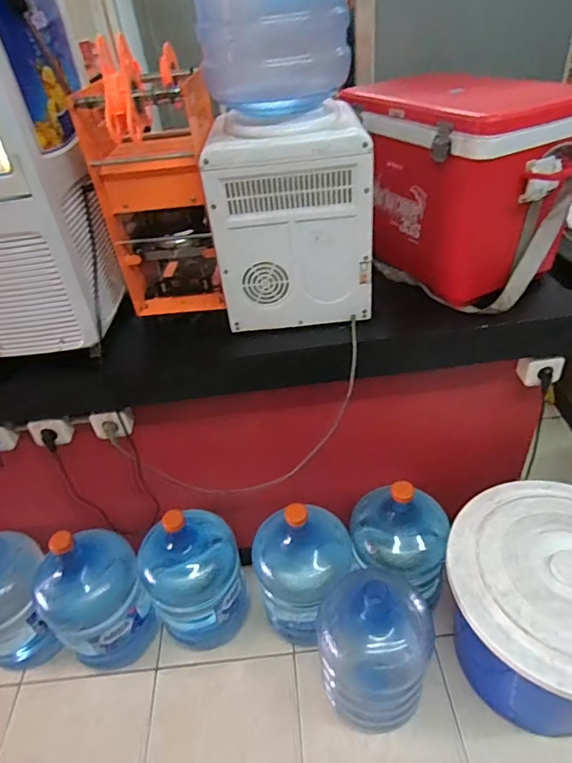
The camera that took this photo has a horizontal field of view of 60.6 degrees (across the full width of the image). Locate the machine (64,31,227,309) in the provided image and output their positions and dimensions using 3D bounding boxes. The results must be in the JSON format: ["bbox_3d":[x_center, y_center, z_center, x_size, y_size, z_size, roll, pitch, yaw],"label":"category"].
[{"bbox_3d":[-0.265,-0.405,1.055,0.240,0.472,0.291,-10,39,-3],"label":"machine"}]

